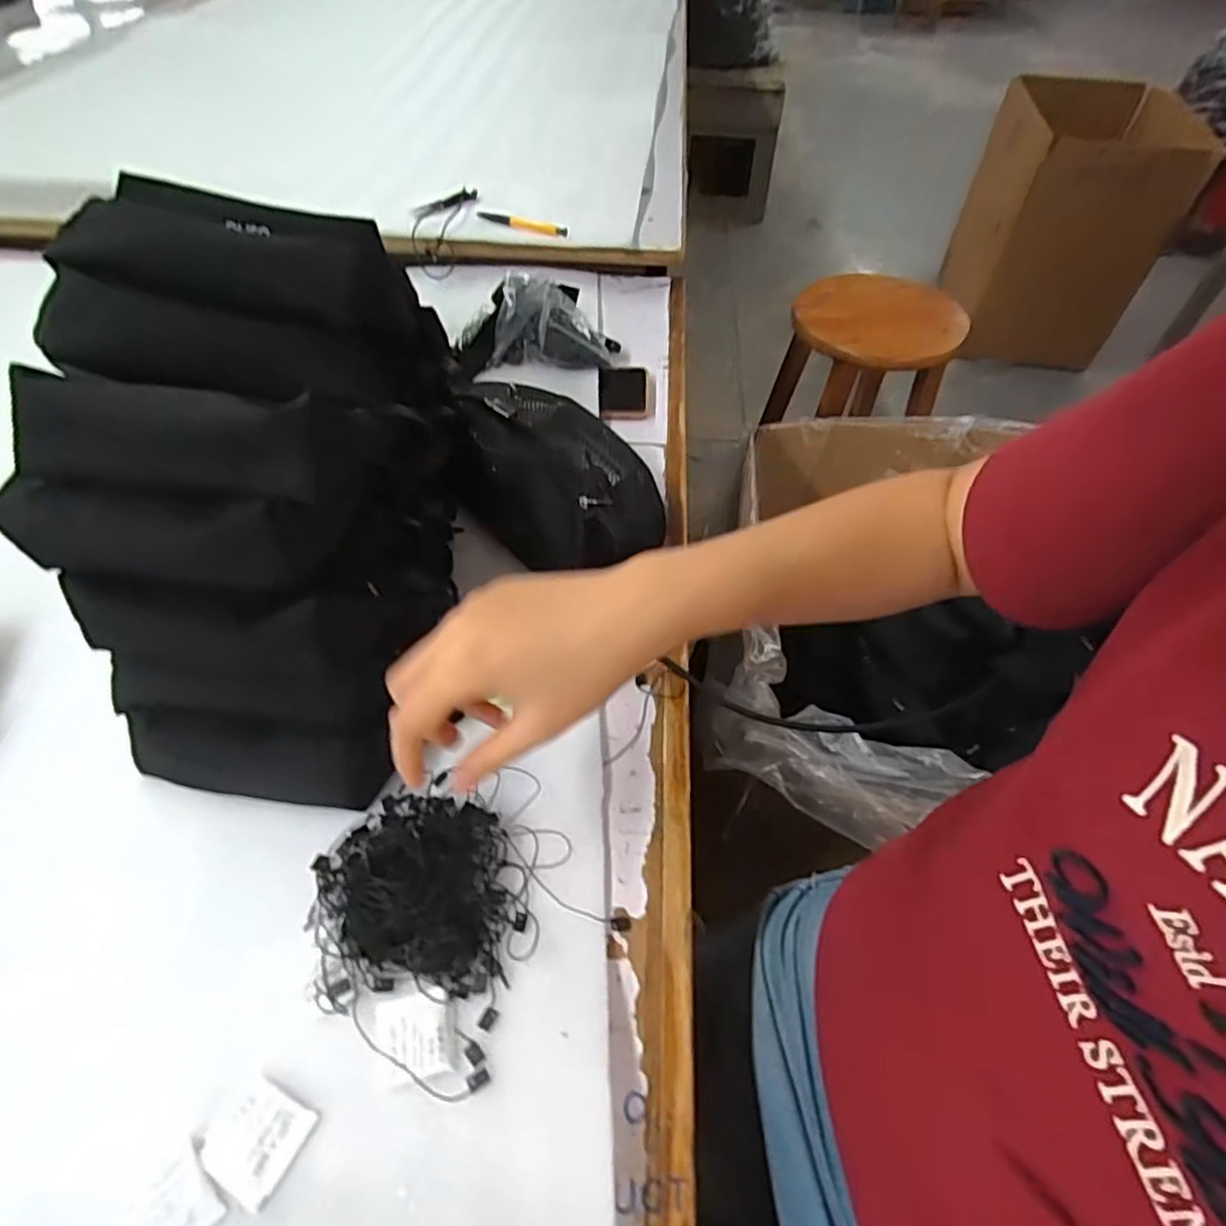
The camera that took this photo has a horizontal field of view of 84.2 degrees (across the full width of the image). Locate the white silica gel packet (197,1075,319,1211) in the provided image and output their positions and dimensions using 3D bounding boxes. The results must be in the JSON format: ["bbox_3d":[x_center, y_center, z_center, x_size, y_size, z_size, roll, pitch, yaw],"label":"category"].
[{"bbox_3d":[-0.170,0.250,0.324,0.041,0.004,0.040,26,55,14],"label":"white silica gel packet"}]

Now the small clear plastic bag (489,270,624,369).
[{"bbox_3d":[-0.059,-0.294,0.700,0.121,0.084,0.075,7,51,4],"label":"small clear plastic bag"}]

